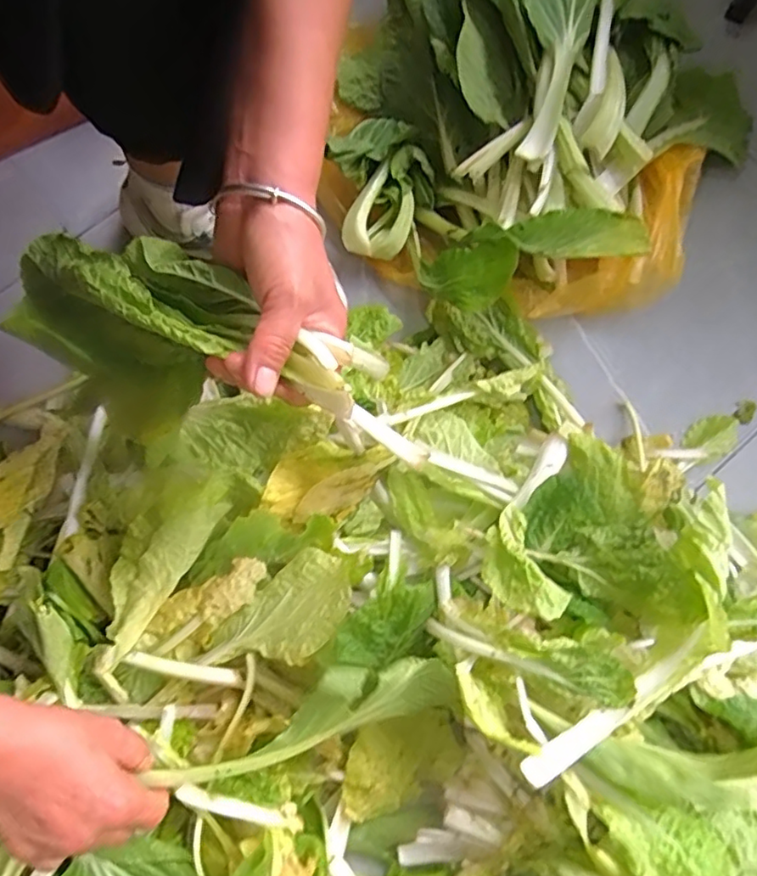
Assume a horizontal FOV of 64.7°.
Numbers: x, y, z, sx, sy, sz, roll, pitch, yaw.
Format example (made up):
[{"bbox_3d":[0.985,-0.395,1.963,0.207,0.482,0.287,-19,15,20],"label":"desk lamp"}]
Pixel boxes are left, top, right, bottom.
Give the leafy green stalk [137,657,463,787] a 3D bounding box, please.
[{"bbox_3d":[-0.044,0.203,0.430,0.207,0.041,0.053,-17,76,-14],"label":"leafy green stalk"}]

